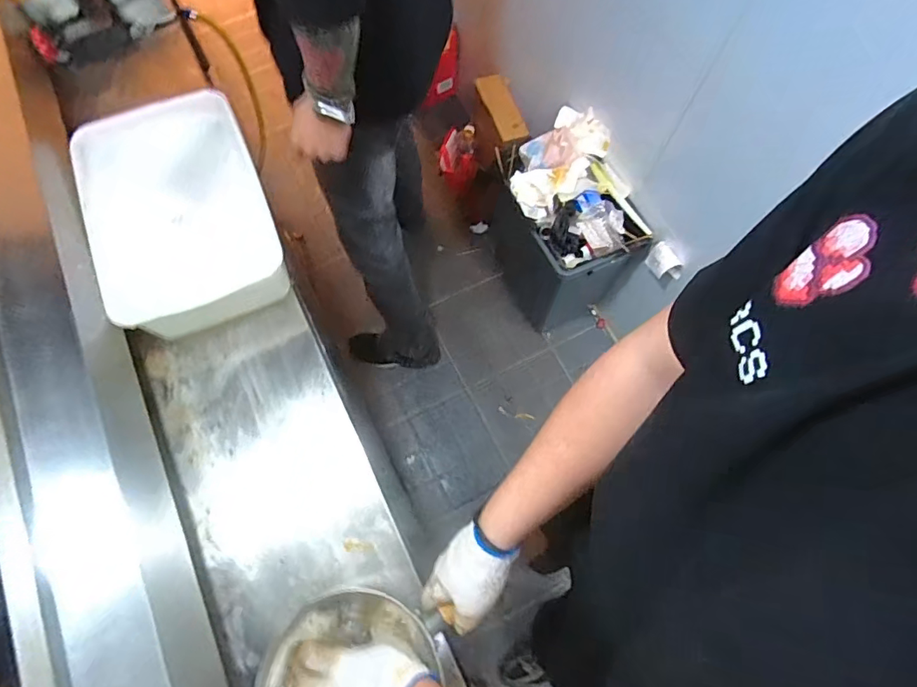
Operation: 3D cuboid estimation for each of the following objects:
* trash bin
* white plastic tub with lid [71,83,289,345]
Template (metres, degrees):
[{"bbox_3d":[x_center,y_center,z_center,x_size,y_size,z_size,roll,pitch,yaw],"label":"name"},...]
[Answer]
[{"bbox_3d":[0.251,-0.277,1.378,0.297,0.511,0.381,-29,72,-12],"label":"trash bin"},{"bbox_3d":[-0.405,-0.185,0.764,0.237,0.119,0.342,-21,71,-10],"label":"white plastic tub with lid"}]

